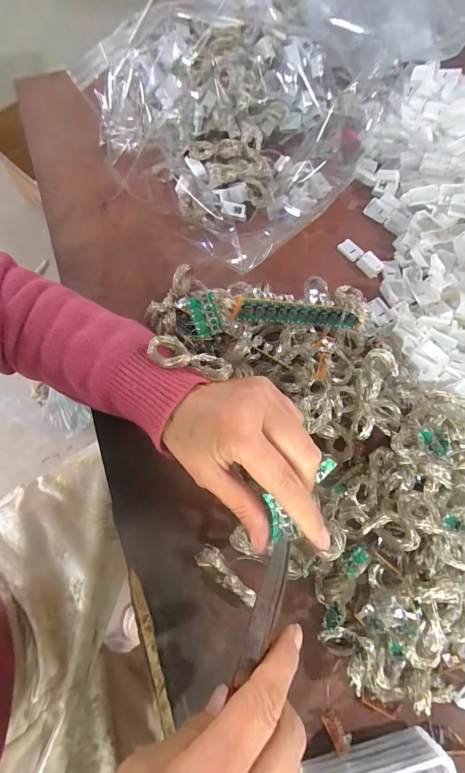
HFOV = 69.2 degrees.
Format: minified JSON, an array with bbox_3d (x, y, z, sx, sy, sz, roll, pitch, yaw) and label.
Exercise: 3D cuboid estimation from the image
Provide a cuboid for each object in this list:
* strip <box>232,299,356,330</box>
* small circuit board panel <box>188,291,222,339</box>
[{"bbox_3d":[0.058,-0.059,0.280,0.119,0.024,0.009,0,67,-25],"label":"strip"},{"bbox_3d":[-0.020,-0.052,0.249,0.021,0.006,0.031,-11,107,13],"label":"small circuit board panel"}]

